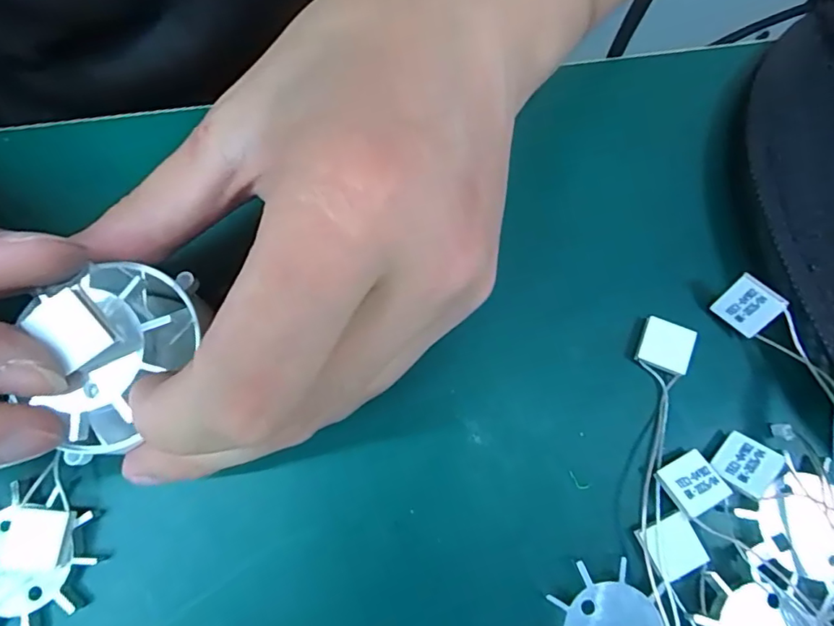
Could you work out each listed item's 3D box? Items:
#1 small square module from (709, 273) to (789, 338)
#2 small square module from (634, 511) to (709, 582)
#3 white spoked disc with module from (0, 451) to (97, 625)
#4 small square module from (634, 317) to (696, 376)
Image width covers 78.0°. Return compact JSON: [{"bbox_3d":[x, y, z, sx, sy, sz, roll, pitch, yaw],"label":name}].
[{"bbox_3d":[0.106,-0.002,0.165,0.015,0.017,0.004,45,45,20],"label":"small square module"},{"bbox_3d":[0.076,0.069,0.153,0.015,0.004,0.016,-28,77,-8],"label":"small square module"},{"bbox_3d":[-0.112,0.069,0.145,0.040,0.004,0.038,0,75,-1],"label":"white spoked disc with module"},{"bbox_3d":[0.080,0.010,0.167,0.015,0.006,0.015,23,76,5],"label":"small square module"}]

